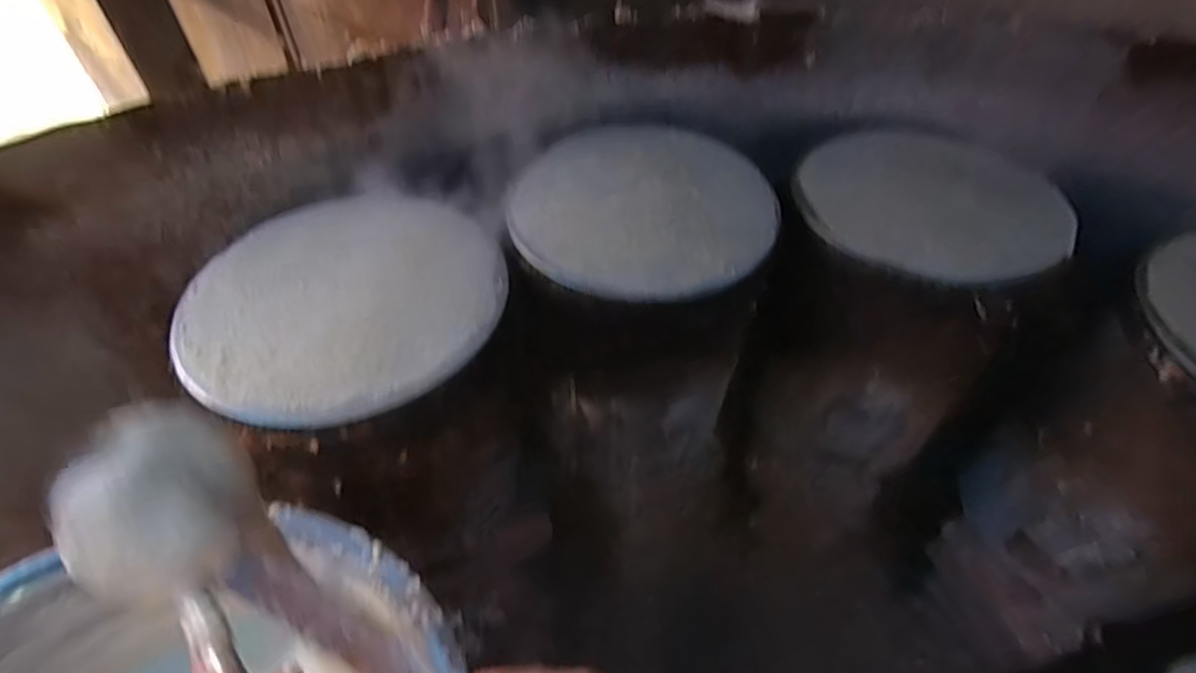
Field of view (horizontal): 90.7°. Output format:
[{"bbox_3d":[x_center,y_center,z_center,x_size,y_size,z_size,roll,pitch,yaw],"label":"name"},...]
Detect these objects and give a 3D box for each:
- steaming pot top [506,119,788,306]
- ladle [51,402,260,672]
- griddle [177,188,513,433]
[{"bbox_3d":[0.067,-0.188,0.828,0.348,0.027,0.368,2,50,-2],"label":"steaming pot top"},{"bbox_3d":[-0.200,0.164,0.308,0.100,0.051,0.327,-32,56,-26],"label":"ladle"},{"bbox_3d":[-0.292,-0.047,0.682,0.349,0.028,0.323,0,53,1],"label":"griddle"}]

